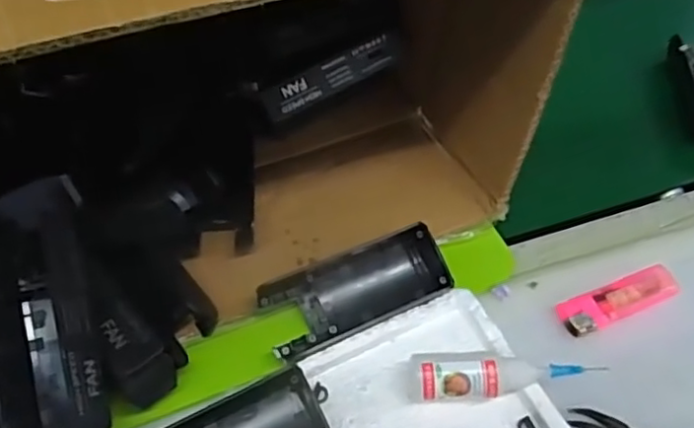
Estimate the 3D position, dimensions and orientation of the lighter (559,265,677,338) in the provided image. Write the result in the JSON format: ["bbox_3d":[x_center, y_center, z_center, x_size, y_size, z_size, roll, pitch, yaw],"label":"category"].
[{"bbox_3d":[0.168,0.052,0.401,0.078,0.008,0.023,-17,57,-15],"label":"lighter"}]

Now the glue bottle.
[{"bbox_3d":[0.083,0.084,0.345,0.097,0.029,0.026,-4,54,-7],"label":"glue bottle"}]

